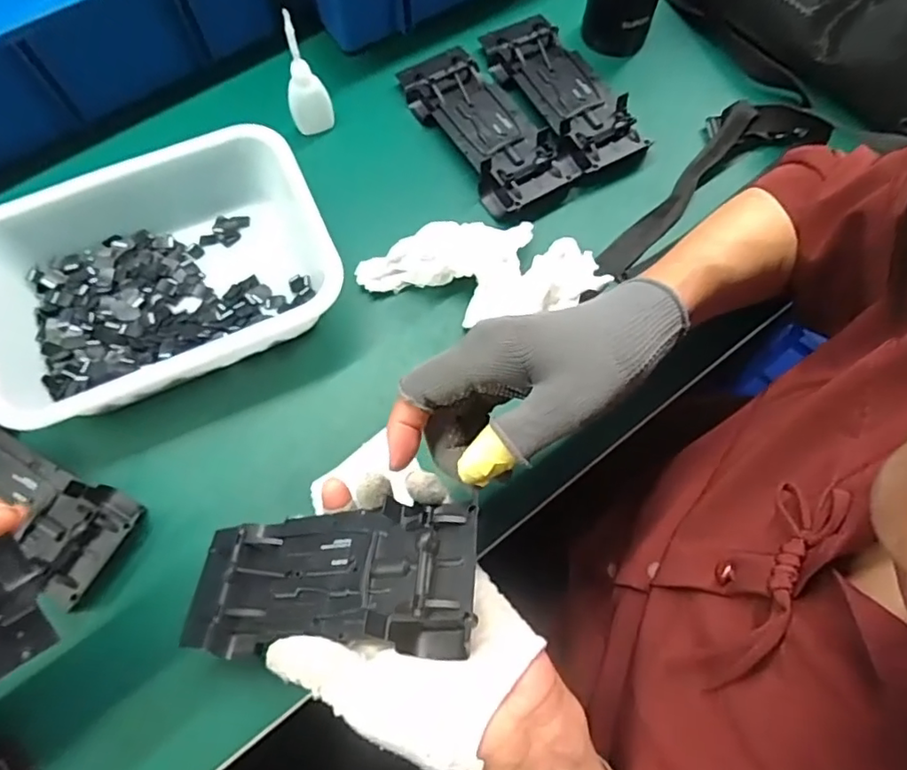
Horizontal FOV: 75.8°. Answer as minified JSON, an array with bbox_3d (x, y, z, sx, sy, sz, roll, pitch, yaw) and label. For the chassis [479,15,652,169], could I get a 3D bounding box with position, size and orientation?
[{"bbox_3d":[0.102,-0.274,0.533,0.072,0.021,0.188,-31,71,-11],"label":"chassis"}]

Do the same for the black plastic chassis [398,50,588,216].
[{"bbox_3d":[0.027,-0.235,0.521,0.087,0.022,0.189,-35,72,-13],"label":"black plastic chassis"}]

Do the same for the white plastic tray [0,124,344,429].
[{"bbox_3d":[-0.222,-0.081,0.451,0.254,0.064,0.181,-24,70,-9],"label":"white plastic tray"}]

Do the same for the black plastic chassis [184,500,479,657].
[{"bbox_3d":[-0.074,0.106,0.317,0.188,0.028,0.071,-13,66,26],"label":"black plastic chassis"}]

